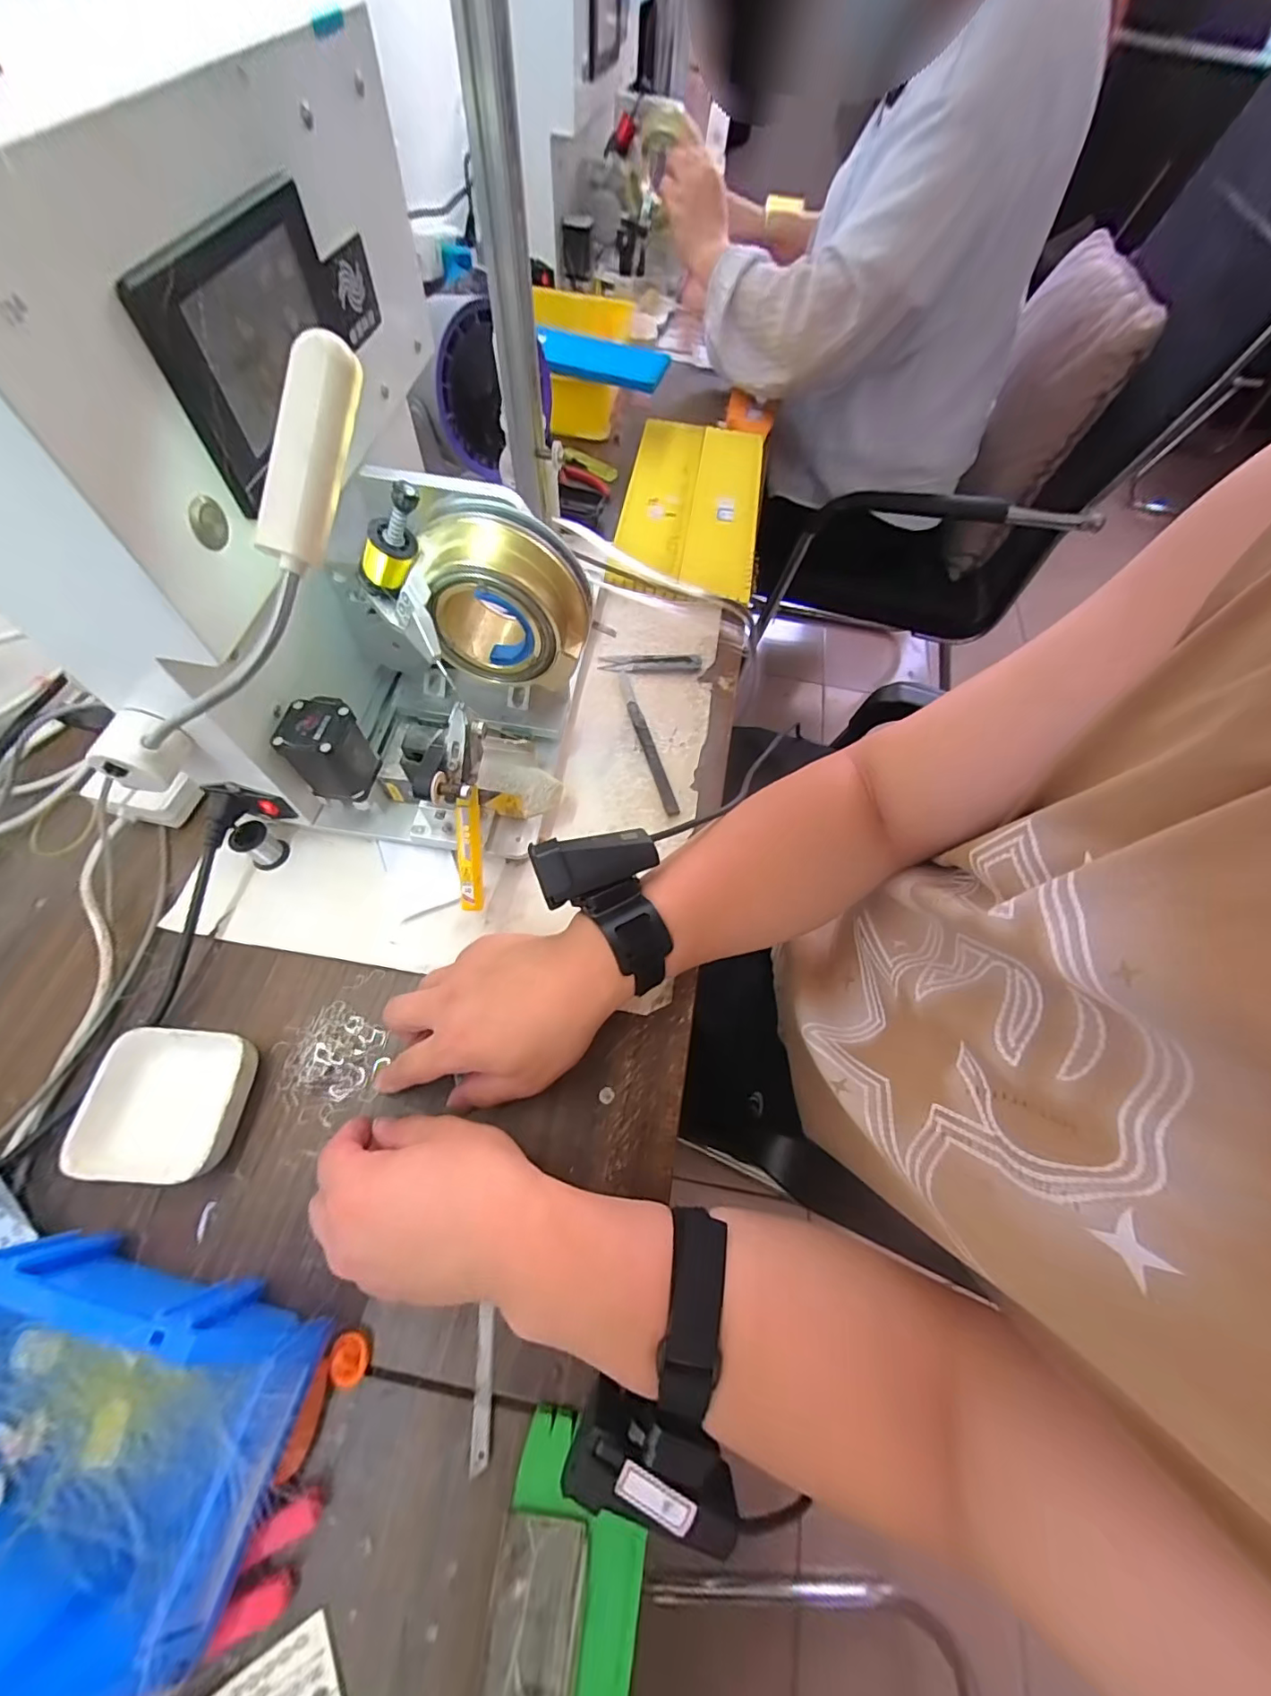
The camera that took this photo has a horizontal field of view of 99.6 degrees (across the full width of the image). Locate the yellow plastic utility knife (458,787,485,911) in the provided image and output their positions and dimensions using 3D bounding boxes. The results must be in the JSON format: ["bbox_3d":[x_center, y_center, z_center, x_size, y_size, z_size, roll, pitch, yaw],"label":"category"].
[{"bbox_3d":[-0.114,0.002,0.369,0.016,0.084,0.005,-9,20,-35],"label":"yellow plastic utility knife"}]

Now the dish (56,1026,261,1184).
[{"bbox_3d":[-0.285,0.157,0.333,0.085,0.034,0.080,6,63,-2],"label":"dish"}]

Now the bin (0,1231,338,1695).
[{"bbox_3d":[-0.267,0.275,0.251,0.195,0.076,0.125,15,65,4],"label":"bin"}]

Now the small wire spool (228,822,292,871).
[{"bbox_3d":[-0.290,-0.003,0.412,0.027,0.033,0.027,2,63,-4],"label":"small wire spool"}]

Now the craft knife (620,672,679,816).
[{"bbox_3d":[0.008,-0.103,0.504,0.013,0.010,0.167,-13,65,-11],"label":"craft knife"}]

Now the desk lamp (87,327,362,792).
[{"bbox_3d":[-0.200,-0.103,0.256,0.262,0.033,0.093,-29,60,31],"label":"desk lamp"}]

